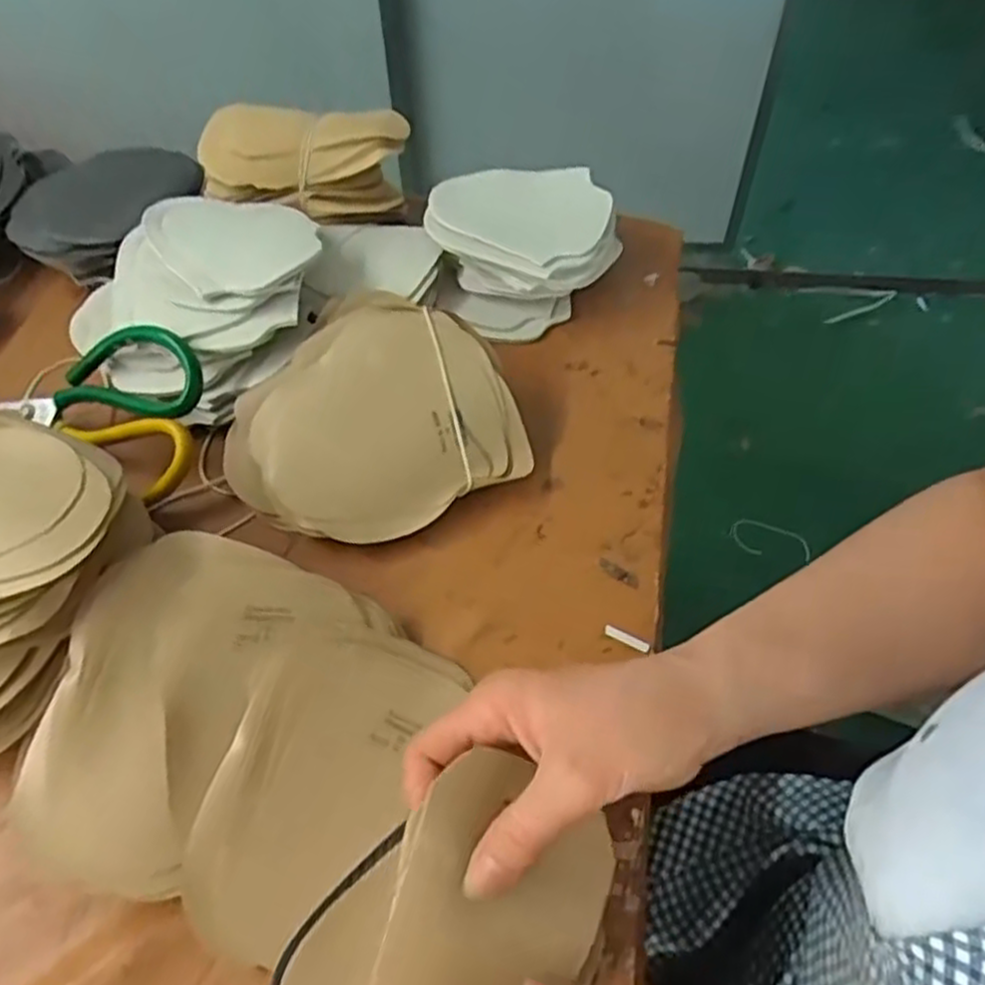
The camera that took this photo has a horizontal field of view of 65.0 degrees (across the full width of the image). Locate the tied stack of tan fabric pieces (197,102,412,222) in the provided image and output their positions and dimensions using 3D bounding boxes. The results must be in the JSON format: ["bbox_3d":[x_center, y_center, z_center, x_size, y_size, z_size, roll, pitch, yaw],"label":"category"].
[{"bbox_3d":[-0.140,-0.255,0.582,0.150,0.056,0.082,-4,54,-2],"label":"tied stack of tan fabric pieces"}]

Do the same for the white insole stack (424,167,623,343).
[{"bbox_3d":[0.020,-0.179,0.555,0.135,0.061,0.132,13,55,11],"label":"white insole stack"}]

